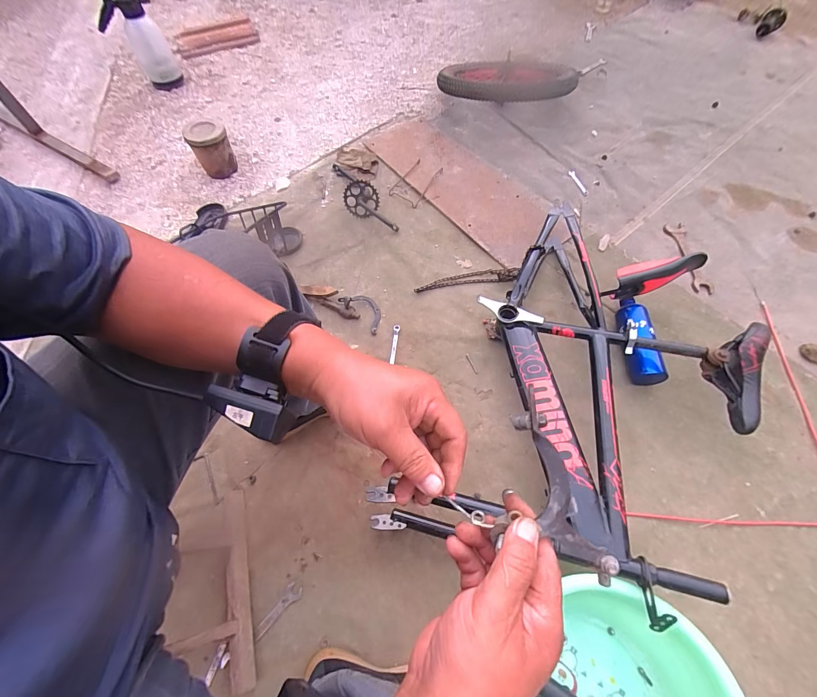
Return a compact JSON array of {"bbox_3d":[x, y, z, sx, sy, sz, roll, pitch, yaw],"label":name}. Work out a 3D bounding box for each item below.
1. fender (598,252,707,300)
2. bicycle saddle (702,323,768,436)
[{"bbox_3d":[0.576,-0.170,0.822,0.261,0.073,0.057,-11,64,-5],"label":"fender"},{"bbox_3d":[0.631,0.060,0.683,0.066,0.116,0.205,12,64,6],"label":"bicycle saddle"}]

